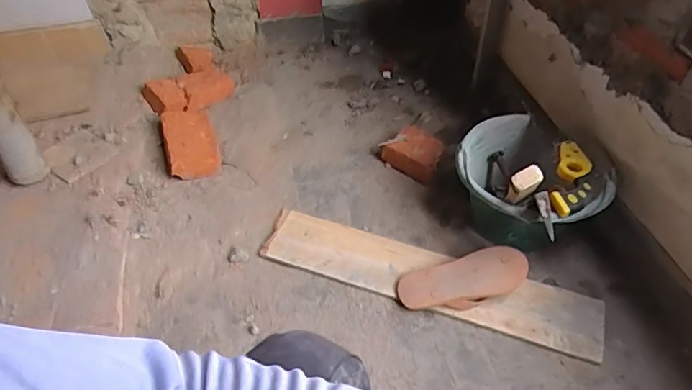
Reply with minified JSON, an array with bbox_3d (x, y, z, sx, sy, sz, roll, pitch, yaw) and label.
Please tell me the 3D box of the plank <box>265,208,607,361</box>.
[{"bbox_3d":[0.141,0.145,0.915,0.605,0.023,0.123,16,46,16],"label":"plank"}]

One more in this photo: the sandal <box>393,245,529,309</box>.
[{"bbox_3d":[0.203,0.150,0.881,0.219,0.033,0.087,-16,45,4],"label":"sandal"}]

